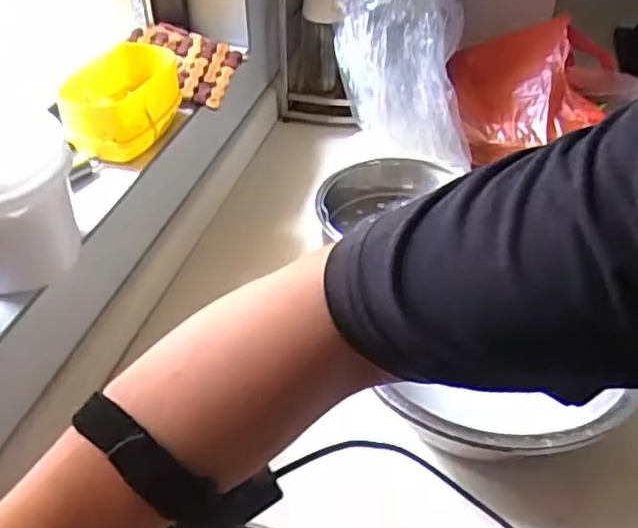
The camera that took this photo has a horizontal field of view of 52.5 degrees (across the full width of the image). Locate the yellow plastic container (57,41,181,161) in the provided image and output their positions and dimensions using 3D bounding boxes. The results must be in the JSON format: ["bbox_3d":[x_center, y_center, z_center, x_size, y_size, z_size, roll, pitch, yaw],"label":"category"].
[{"bbox_3d":[-0.221,-0.180,0.712,0.093,0.077,0.135,11,42,12],"label":"yellow plastic container"}]

